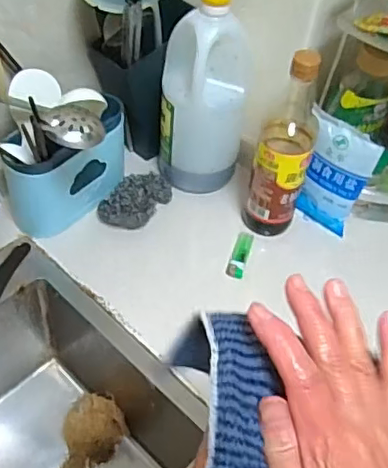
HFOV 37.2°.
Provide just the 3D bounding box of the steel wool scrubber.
[{"bbox_3d":[-0.078,-0.054,0.835,0.068,0.036,0.125,34,54,22],"label":"steel wool scrubber"}]

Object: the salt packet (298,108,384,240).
[{"bbox_3d":[0.190,-0.080,0.810,0.099,0.156,0.020,30,37,17],"label":"salt packet"}]

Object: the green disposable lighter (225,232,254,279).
[{"bbox_3d":[0.065,0.028,0.803,0.024,0.015,0.084,15,50,7],"label":"green disposable lighter"}]

